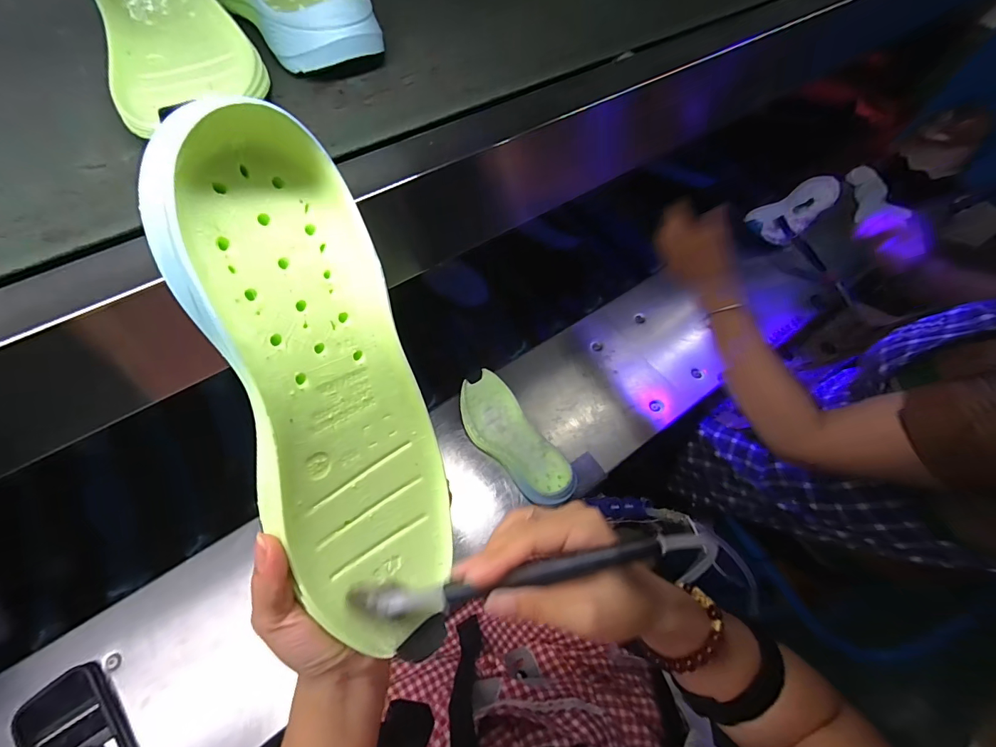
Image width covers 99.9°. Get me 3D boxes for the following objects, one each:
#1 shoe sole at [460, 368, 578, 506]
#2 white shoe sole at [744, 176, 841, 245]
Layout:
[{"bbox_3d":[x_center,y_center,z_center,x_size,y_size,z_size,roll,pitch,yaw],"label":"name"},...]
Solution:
[{"bbox_3d":[0.022,0.102,0.624,0.088,0.052,0.215,-33,71,-16],"label":"shoe sole"},{"bbox_3d":[0.635,-0.350,0.902,0.261,0.050,0.102,-32,71,-16],"label":"white shoe sole"}]

